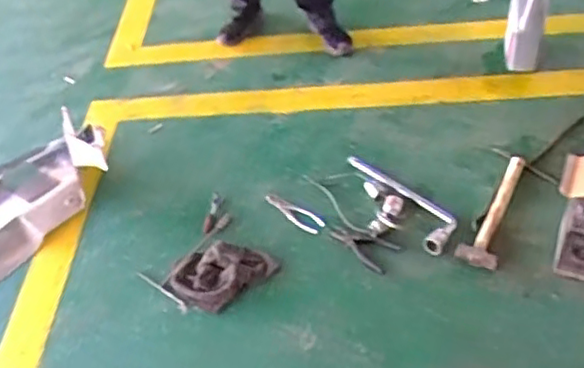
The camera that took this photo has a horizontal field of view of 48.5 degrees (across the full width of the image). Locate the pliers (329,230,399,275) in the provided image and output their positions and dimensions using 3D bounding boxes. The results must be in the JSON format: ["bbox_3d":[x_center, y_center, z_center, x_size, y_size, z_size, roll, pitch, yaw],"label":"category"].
[{"bbox_3d":[0.185,0.169,1.740,0.185,0.022,0.087,19,51,22],"label":"pliers"}]

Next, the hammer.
[{"bbox_3d":[0.568,0.059,1.811,0.108,0.049,0.426,16,52,21],"label":"hammer"}]

